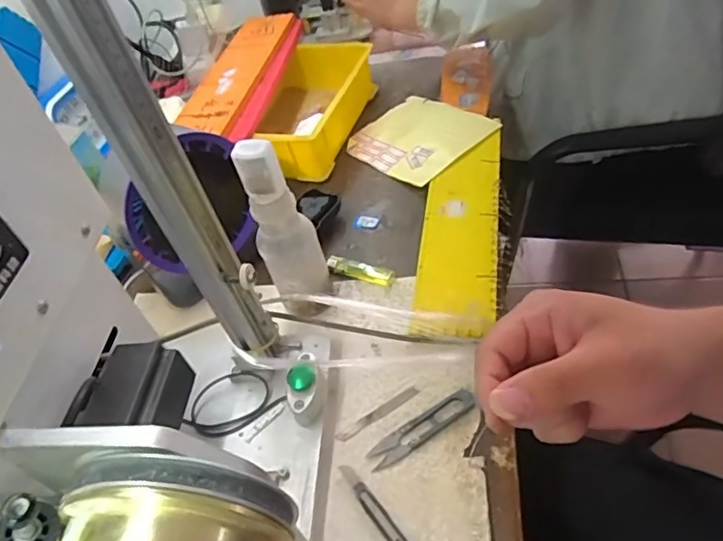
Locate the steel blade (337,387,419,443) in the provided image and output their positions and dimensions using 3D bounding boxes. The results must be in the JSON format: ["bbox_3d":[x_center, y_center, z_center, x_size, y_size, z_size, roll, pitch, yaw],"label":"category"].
[{"bbox_3d":[0.015,0.126,0.485,0.081,0.004,0.011,-29,45,-13],"label":"steel blade"}]

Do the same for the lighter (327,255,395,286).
[{"bbox_3d":[-0.002,0.000,0.598,0.076,0.008,0.021,12,52,23],"label":"lighter"}]

